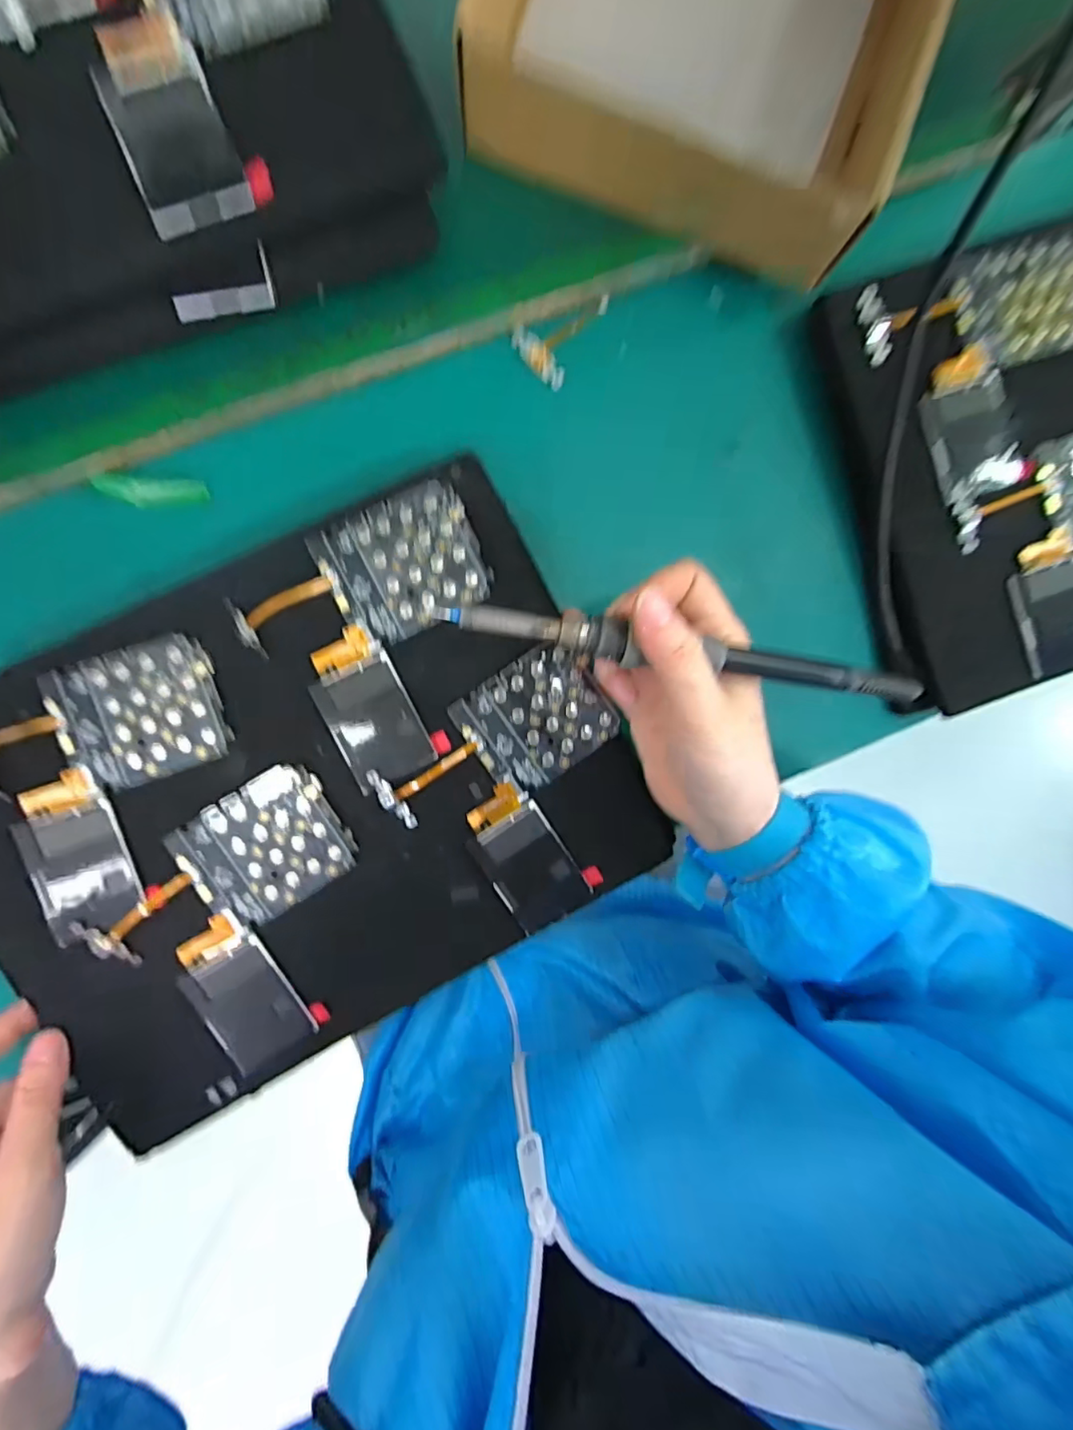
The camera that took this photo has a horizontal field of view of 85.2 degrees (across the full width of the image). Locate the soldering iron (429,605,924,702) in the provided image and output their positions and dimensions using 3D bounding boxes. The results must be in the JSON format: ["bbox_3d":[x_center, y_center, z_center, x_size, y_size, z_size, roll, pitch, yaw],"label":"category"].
[{"bbox_3d":[0.061,-0.027,0.252,0.211,0.019,0.016,8,89,-5],"label":"soldering iron"}]

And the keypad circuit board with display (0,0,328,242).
[{"bbox_3d":[-0.140,-0.292,0.248,0.130,0.009,0.123,-37,95,-2],"label":"keypad circuit board with display"}]

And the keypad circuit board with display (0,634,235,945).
[{"bbox_3d":[-0.211,0.035,0.286,0.142,0.005,0.117,-32,95,-3],"label":"keypad circuit board with display"}]

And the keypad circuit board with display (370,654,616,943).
[{"bbox_3d":[-0.001,0.041,0.311,0.122,0.009,0.121,-40,95,-2],"label":"keypad circuit board with display"}]

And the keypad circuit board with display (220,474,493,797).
[{"bbox_3d":[-0.074,-0.038,0.298,0.122,0.008,0.124,-27,95,-3],"label":"keypad circuit board with display"}]

